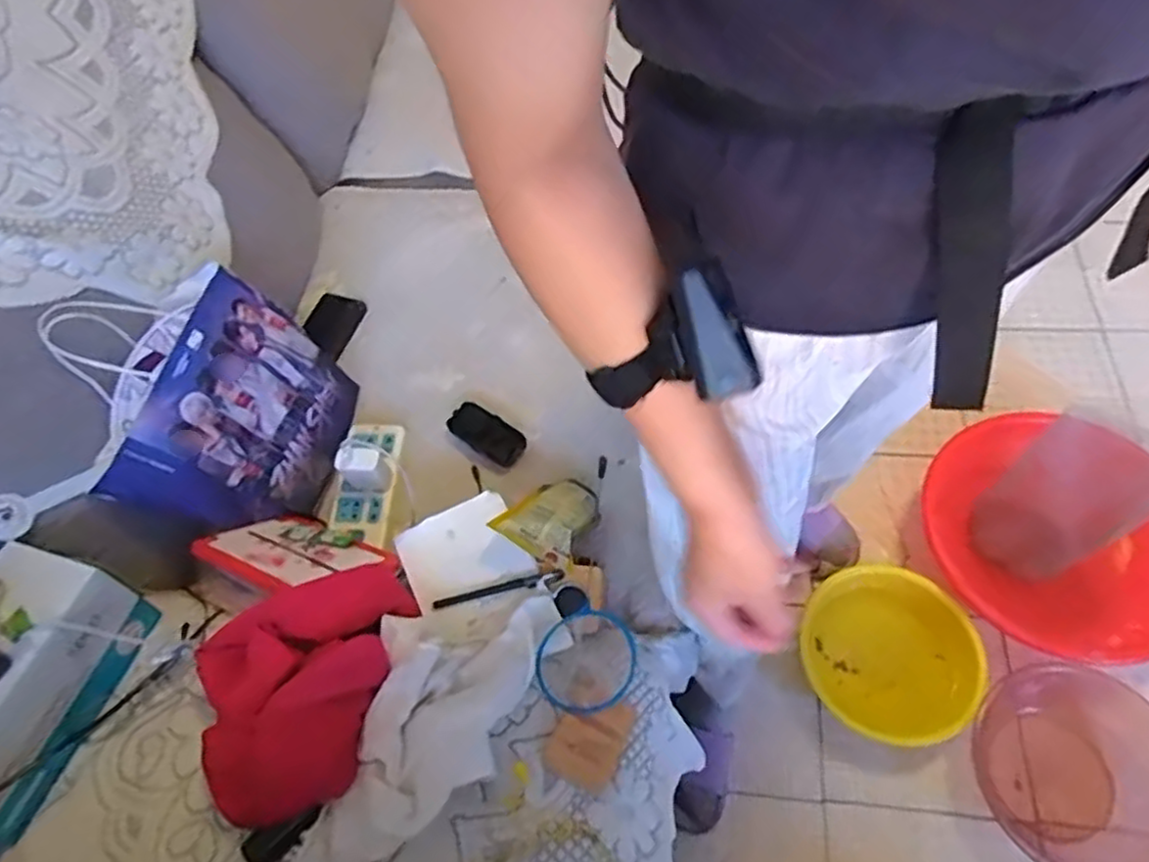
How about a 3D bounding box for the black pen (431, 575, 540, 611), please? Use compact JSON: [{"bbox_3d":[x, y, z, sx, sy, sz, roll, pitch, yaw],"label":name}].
[{"bbox_3d":[-0.094,0.171,0.736,0.112,0.012,0.013,-14,63,-3],"label":"black pen"}]

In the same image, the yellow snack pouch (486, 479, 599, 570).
[{"bbox_3d":[-0.028,0.100,0.796,0.088,0.038,0.141,20,29,10],"label":"yellow snack pouch"}]

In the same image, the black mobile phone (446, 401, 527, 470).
[{"bbox_3d":[-0.113,0.003,0.913,0.108,0.019,0.053,35,70,19],"label":"black mobile phone"}]

